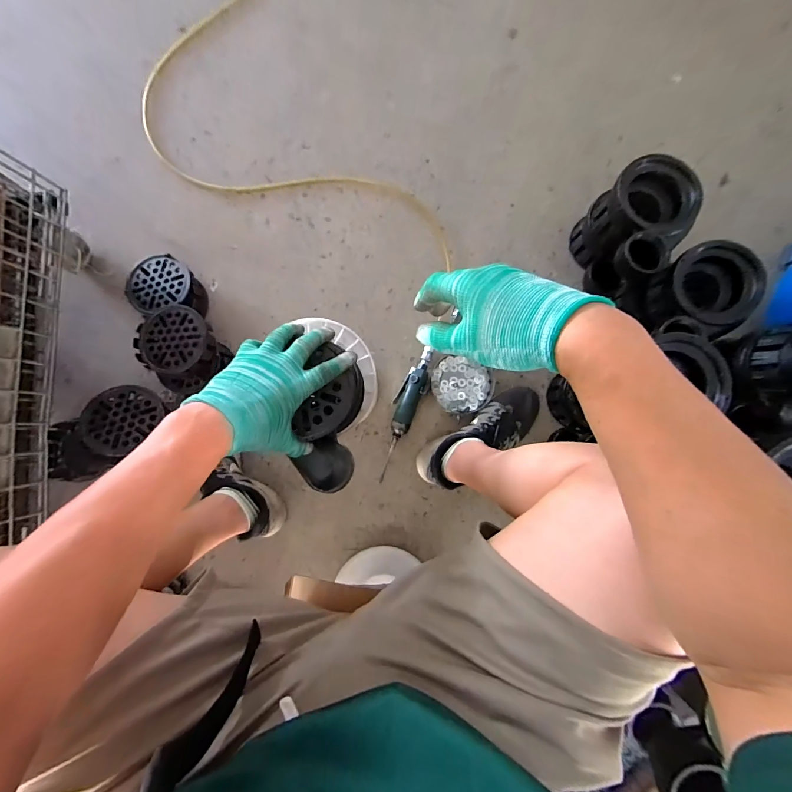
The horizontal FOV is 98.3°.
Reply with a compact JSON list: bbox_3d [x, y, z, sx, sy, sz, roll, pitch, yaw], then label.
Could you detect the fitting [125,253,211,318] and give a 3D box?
[{"bbox_3d":[-0.489,-0.230,0.732,0.150,0.057,0.136,-4,88,0],"label":"fitting"}]

